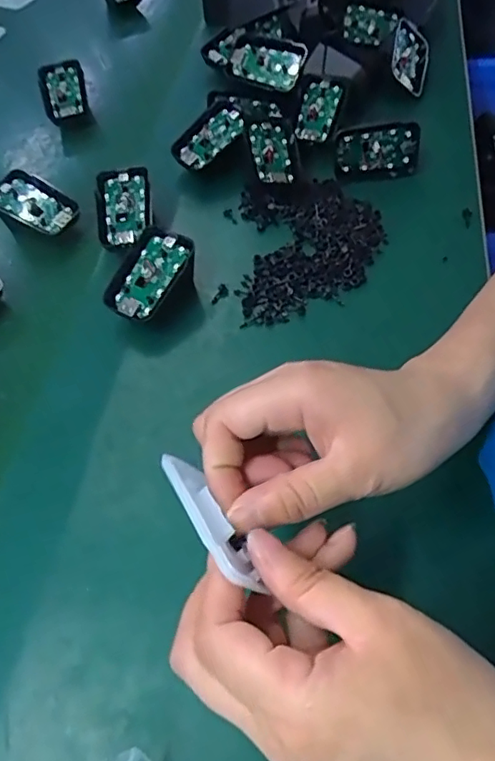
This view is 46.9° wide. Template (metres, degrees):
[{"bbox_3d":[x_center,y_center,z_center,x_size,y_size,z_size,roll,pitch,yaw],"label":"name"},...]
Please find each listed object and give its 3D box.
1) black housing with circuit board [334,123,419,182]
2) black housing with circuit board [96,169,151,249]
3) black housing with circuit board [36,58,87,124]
[{"bbox_3d":[0.109,-0.191,0.478,0.069,0.043,0.008,-8,38,1],"label":"black housing with circuit board"},{"bbox_3d":[-0.096,-0.133,0.443,0.040,0.012,0.066,-8,73,1],"label":"black housing with circuit board"},{"bbox_3d":[-0.182,-0.288,0.567,0.046,0.013,0.073,-21,74,1],"label":"black housing with circuit board"}]

